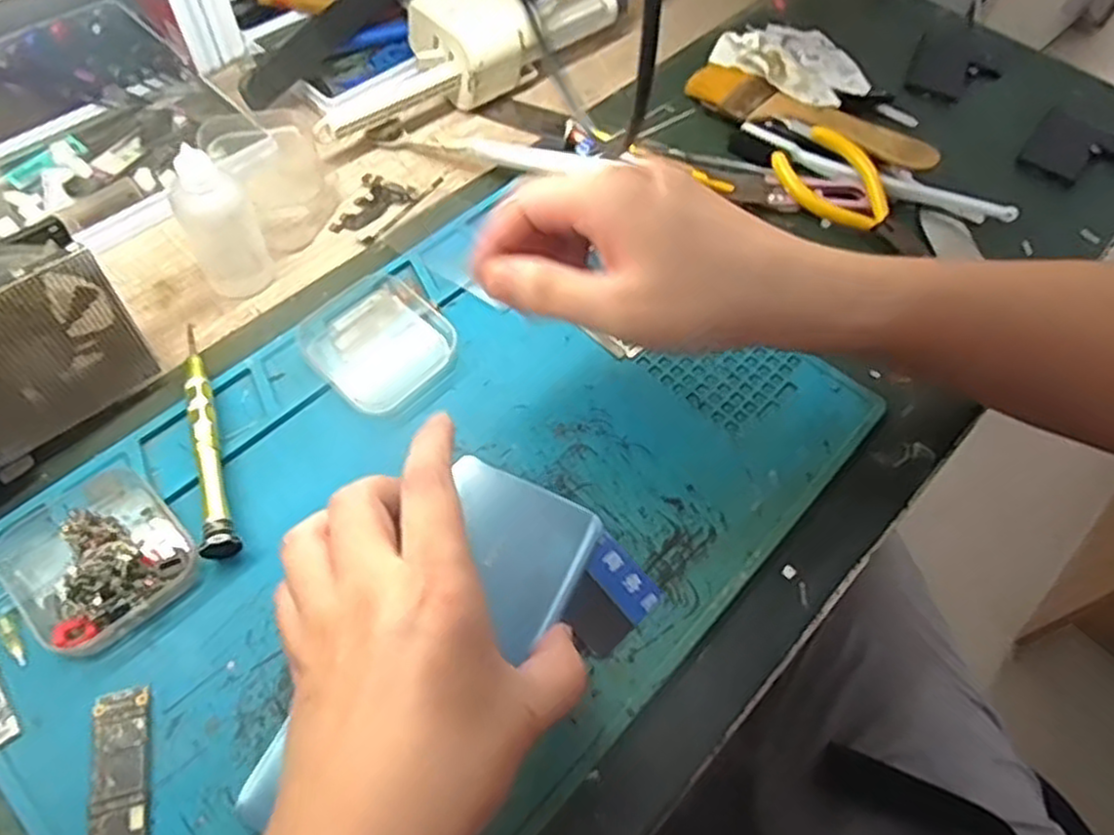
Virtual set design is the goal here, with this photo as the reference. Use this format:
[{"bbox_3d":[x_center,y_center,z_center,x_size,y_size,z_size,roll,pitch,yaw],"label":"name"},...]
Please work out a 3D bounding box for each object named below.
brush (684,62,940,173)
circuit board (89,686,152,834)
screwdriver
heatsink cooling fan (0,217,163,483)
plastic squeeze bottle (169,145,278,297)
[{"bbox_3d":[0.159,-0.192,0.471,0.161,0.020,0.037,33,62,16],"label":"brush"},{"bbox_3d":[-0.157,0.131,0.268,0.019,0.004,0.064,-12,59,-11],"label":"circuit board"},{"bbox_3d":[-0.159,0.009,0.338,0.014,0.015,0.120,-16,60,-13],"label":"screwdriver"},{"bbox_3d":[-0.225,-0.028,0.316,0.028,0.084,0.082,34,62,17],"label":"heatsink cooling fan"},{"bbox_3d":[-0.170,-0.099,0.375,0.034,0.075,0.035,-20,61,-15],"label":"plastic squeeze bottle"}]

